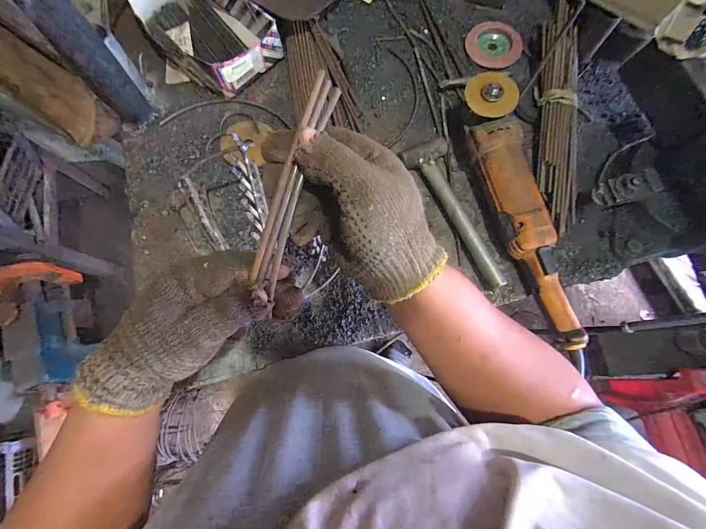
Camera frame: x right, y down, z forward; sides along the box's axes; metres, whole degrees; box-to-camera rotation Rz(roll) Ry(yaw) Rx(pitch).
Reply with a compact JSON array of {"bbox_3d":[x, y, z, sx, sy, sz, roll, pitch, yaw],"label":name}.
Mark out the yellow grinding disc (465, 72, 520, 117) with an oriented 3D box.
[{"bbox_3d":[0.188,-0.229,0.436,0.067,0.007,0.061,-6,98,5],"label":"yellow grinding disc"}]

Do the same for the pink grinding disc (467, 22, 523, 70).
[{"bbox_3d":[0.243,-0.377,0.553,0.093,0.007,0.088,0,76,0],"label":"pink grinding disc"}]

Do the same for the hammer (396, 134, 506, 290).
[{"bbox_3d":[0.160,-0.081,0.472,0.067,0.037,0.236,-25,78,-6],"label":"hammer"}]

